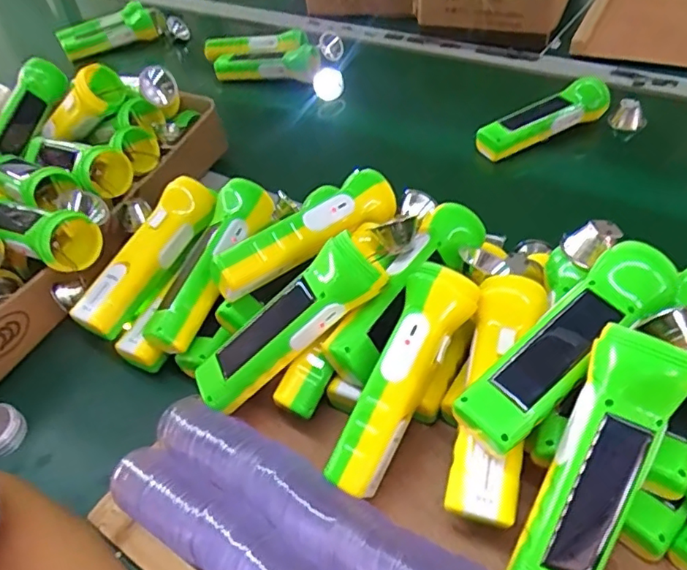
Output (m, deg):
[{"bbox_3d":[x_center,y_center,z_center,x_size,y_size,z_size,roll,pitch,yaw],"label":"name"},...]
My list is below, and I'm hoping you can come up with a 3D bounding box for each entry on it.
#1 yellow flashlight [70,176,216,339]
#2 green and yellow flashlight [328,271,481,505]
[{"bbox_3d":[-0.172,-0.026,0.506,0.043,0.041,0.164,20,65,24],"label":"yellow flashlight"},{"bbox_3d":[0.039,0.064,0.382,0.045,0.041,0.162,24,81,27],"label":"green and yellow flashlight"}]

